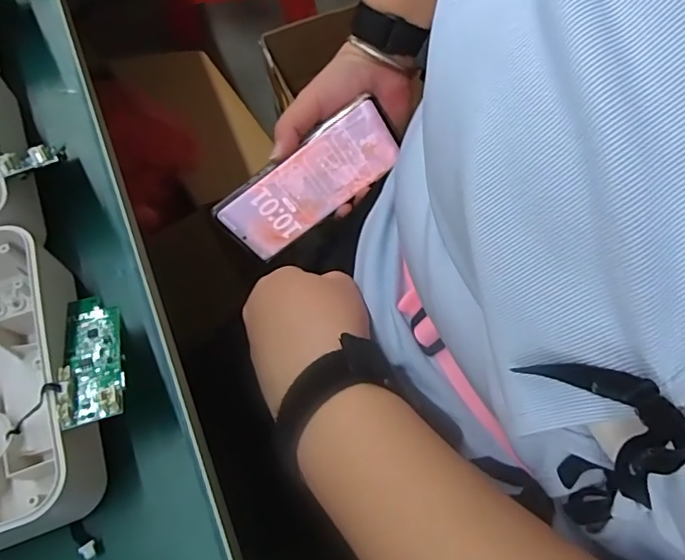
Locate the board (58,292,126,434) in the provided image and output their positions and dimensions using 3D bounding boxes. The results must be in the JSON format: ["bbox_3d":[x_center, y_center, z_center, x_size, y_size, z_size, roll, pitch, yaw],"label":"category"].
[{"bbox_3d":[-0.107,0.030,0.215,0.022,0.011,0.071,-23,44,-8],"label":"board"}]

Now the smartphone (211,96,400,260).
[{"bbox_3d":[-0.027,-0.081,0.424,0.152,0.072,0.006,-36,45,8],"label":"smartphone"}]

